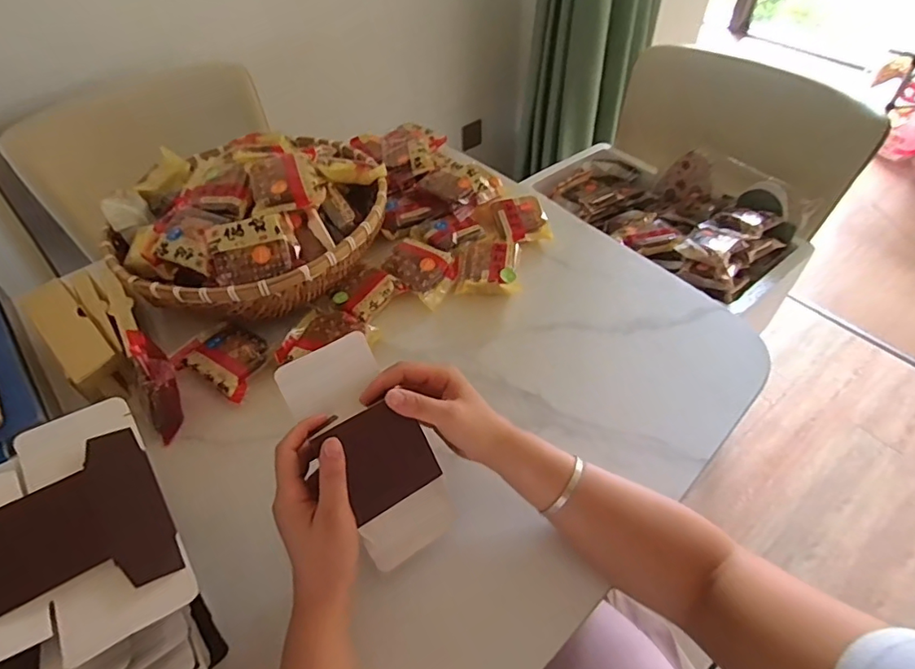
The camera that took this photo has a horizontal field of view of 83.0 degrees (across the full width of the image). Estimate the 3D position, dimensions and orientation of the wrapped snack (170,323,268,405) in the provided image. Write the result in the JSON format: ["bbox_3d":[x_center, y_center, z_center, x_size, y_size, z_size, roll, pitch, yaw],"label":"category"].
[{"bbox_3d":[-0.278,0.026,0.616,0.103,0.018,0.077,21,54,20],"label":"wrapped snack"}]

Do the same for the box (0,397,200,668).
[{"bbox_3d":[-0.306,0.152,0.399,0.140,0.021,0.193,-24,61,-29],"label":"box"}]

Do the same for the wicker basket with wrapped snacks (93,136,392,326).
[{"bbox_3d":[-0.271,-0.162,0.690,0.351,0.128,0.319,-13,50,-7],"label":"wicker basket with wrapped snacks"}]

